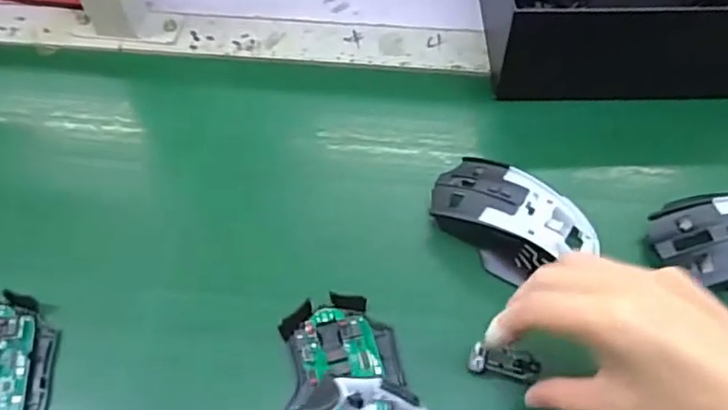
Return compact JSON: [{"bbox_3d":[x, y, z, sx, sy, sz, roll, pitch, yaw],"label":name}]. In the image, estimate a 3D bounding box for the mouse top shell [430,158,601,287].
[{"bbox_3d":[0.100,0.008,0.404,0.115,0.037,0.070,37,65,22],"label":"mouse top shell"}]

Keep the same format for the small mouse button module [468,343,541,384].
[{"bbox_3d":[0.084,0.095,0.356,0.041,0.010,0.015,6,57,16],"label":"small mouse button module"}]

